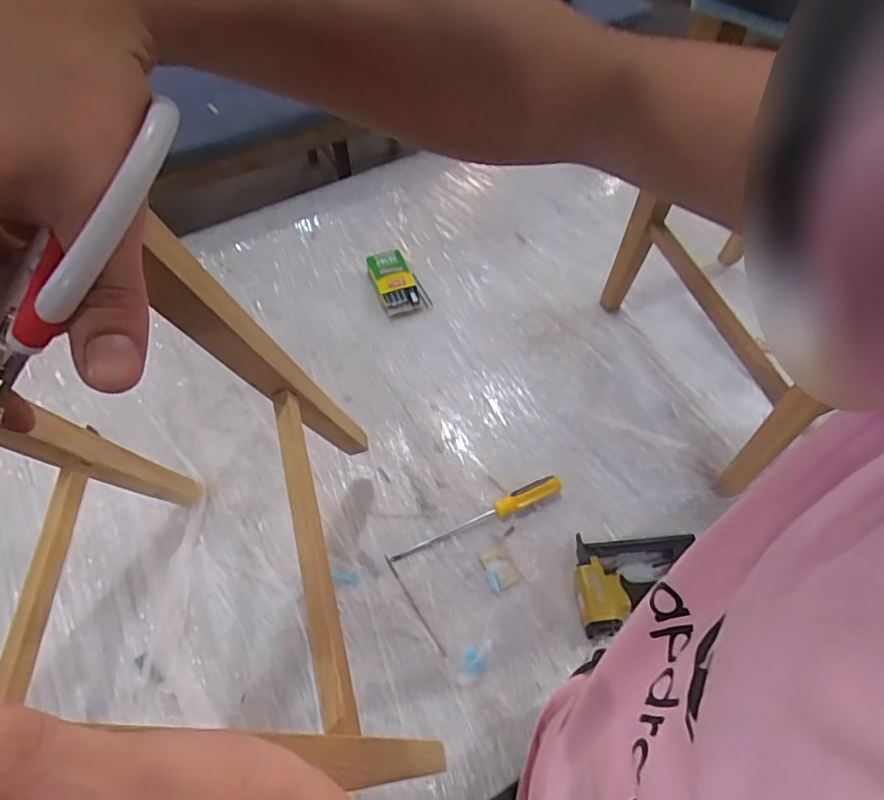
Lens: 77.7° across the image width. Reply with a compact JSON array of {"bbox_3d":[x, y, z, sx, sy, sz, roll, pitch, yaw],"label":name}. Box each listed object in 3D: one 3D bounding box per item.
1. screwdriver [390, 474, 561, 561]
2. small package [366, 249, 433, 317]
[{"bbox_3d":[0.060,0.183,0.857,0.292,0.029,0.036,-23,61,-14],"label":"screwdriver"},{"bbox_3d":[-0.094,-0.241,1.117,0.093,0.038,0.146,-22,61,-14],"label":"small package"}]

